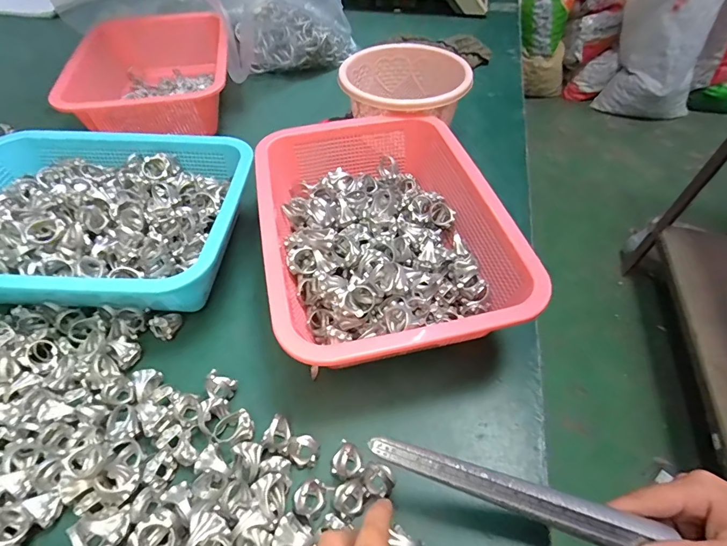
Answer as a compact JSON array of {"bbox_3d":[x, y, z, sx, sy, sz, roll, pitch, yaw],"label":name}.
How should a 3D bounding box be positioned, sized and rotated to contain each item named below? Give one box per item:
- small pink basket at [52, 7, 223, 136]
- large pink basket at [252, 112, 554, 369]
[{"bbox_3d":[-0.279,-0.267,0.548,0.189,0.074,0.226,-10,52,-10],"label":"small pink basket"},{"bbox_3d":[0.011,-0.041,0.361,0.197,0.073,0.275,-10,52,-10],"label":"large pink basket"}]

